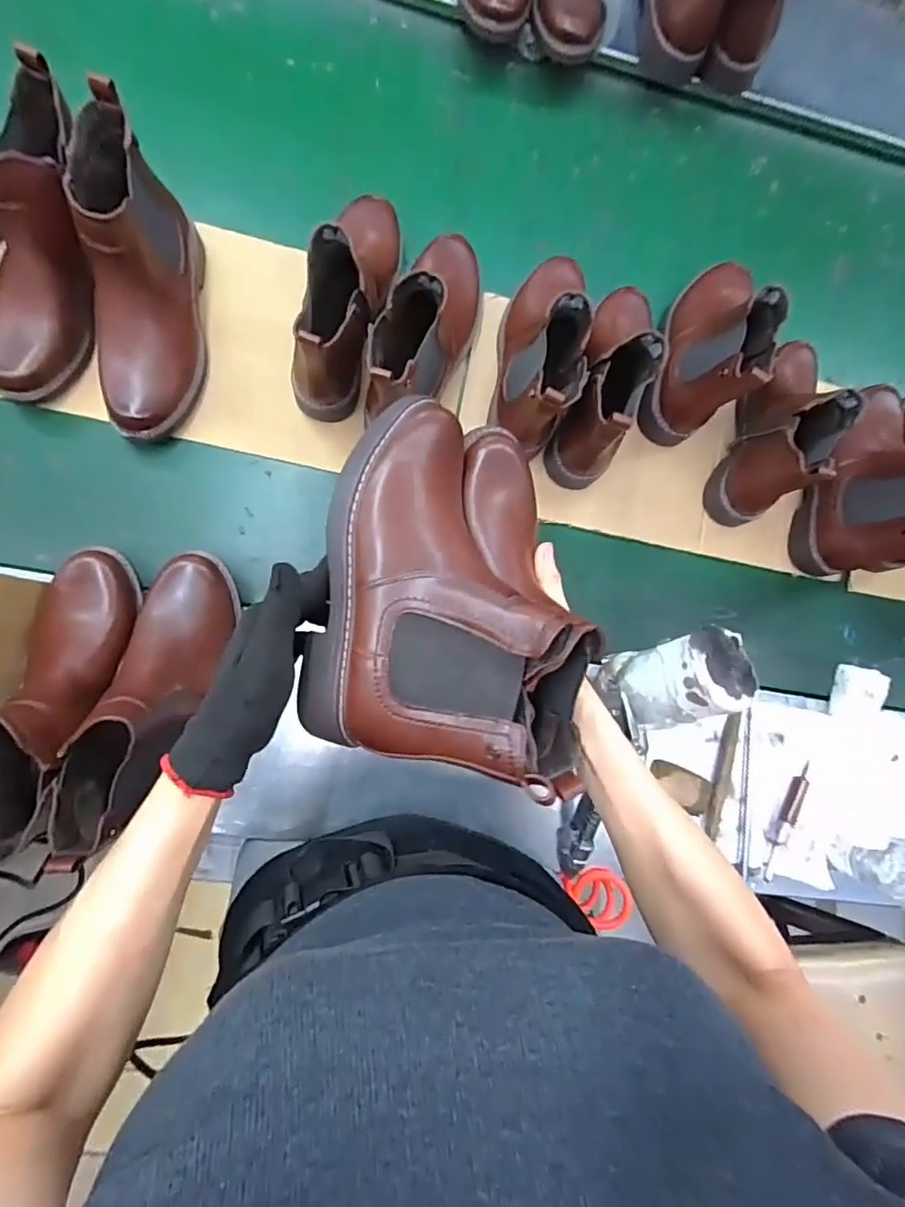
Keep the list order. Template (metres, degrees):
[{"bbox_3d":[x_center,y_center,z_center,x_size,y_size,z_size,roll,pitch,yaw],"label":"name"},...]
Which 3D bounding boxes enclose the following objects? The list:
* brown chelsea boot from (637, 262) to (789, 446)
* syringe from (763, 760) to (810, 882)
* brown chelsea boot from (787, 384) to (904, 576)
[{"bbox_3d":[0.302,-0.314,0.641,0.077,0.160,0.235,22,83,-6],"label":"brown chelsea boot"},{"bbox_3d":[0.375,0.245,0.639,0.024,0.013,0.136,23,83,-6],"label":"syringe"},{"bbox_3d":[0.507,-0.157,0.658,0.088,0.159,0.245,33,82,-4],"label":"brown chelsea boot"}]

